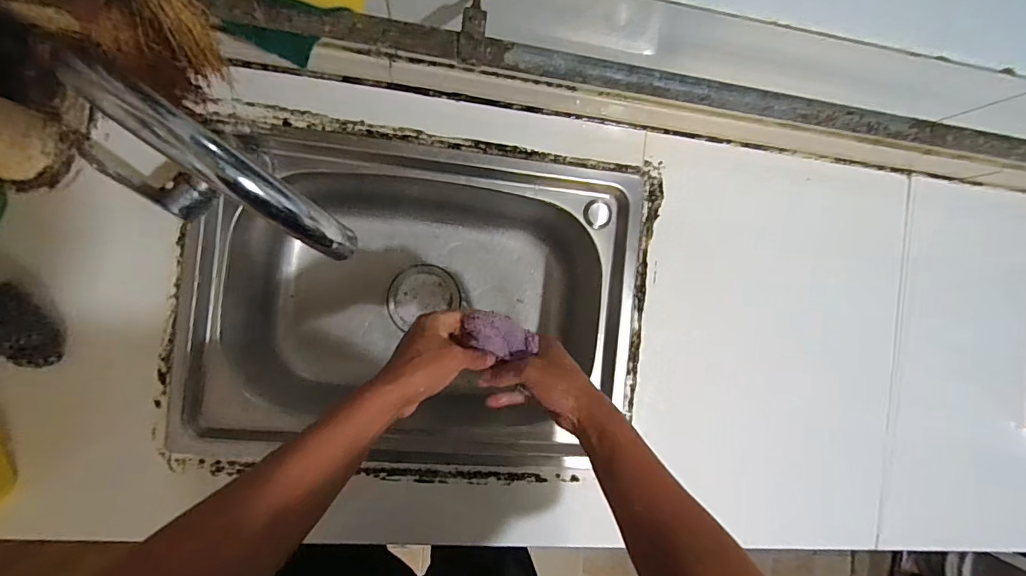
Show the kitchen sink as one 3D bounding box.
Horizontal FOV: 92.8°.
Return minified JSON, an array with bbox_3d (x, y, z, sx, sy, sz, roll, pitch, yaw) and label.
[{"bbox_3d":[-0.118,0.024,0.659,0.517,0.179,0.375,5,90,-9],"label":"kitchen sink"}]

